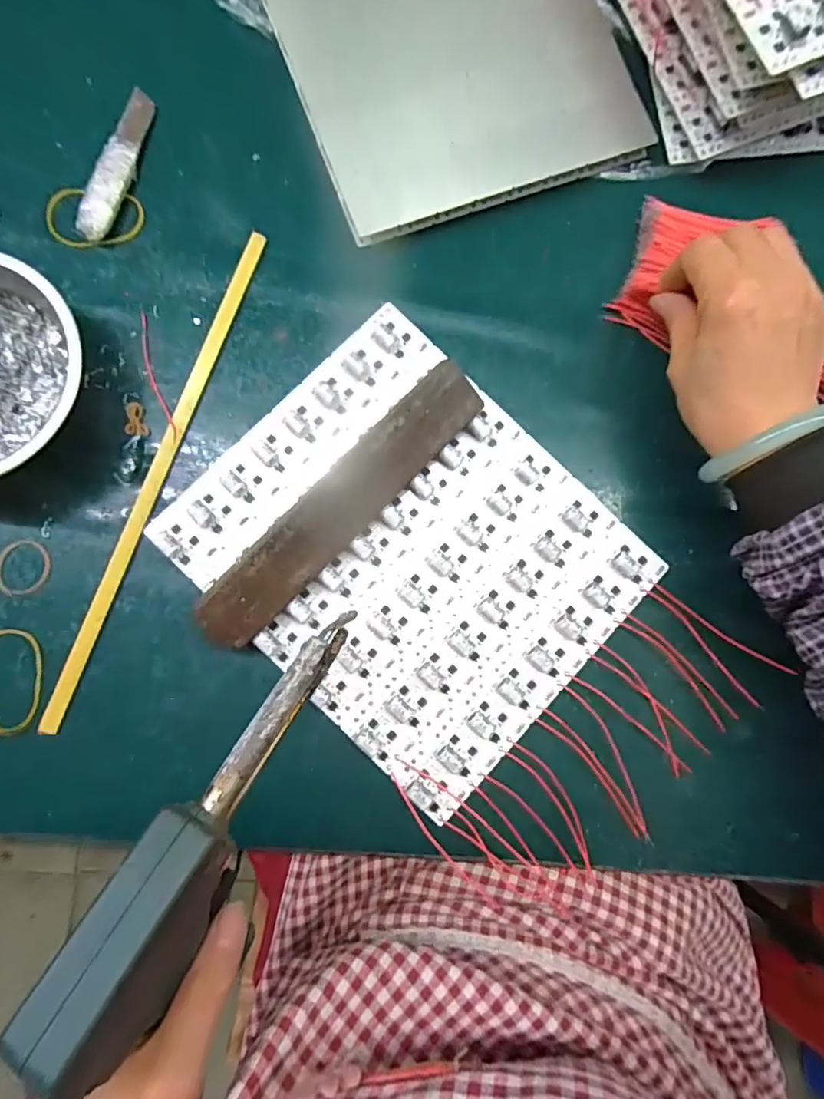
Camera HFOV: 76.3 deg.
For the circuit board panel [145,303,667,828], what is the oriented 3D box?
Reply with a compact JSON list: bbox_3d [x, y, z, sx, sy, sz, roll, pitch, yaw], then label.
[{"bbox_3d":[0.001,0.001,0.308,0.235,0.012,0.197,44,84,2],"label":"circuit board panel"}]

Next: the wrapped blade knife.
[{"bbox_3d":[-0.181,-0.239,0.324,0.020,0.011,0.104,14,84,-1],"label":"wrapped blade knife"}]

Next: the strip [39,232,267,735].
[{"bbox_3d":[-0.149,-0.047,0.309,0.012,0.006,0.310,19,84,0],"label":"strip"}]

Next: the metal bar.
[{"bbox_3d":[-0.038,-0.026,0.294,0.197,0.004,0.039,-45,116,-7],"label":"metal bar"}]

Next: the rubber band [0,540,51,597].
[{"bbox_3d":[-0.223,0.010,0.299,0.029,0.004,0.032,36,84,2],"label":"rubber band"}]

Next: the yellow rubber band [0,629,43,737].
[{"bbox_3d":[-0.224,0.073,0.292,0.041,0.004,0.057,-23,86,-4],"label":"yellow rubber band"}]

